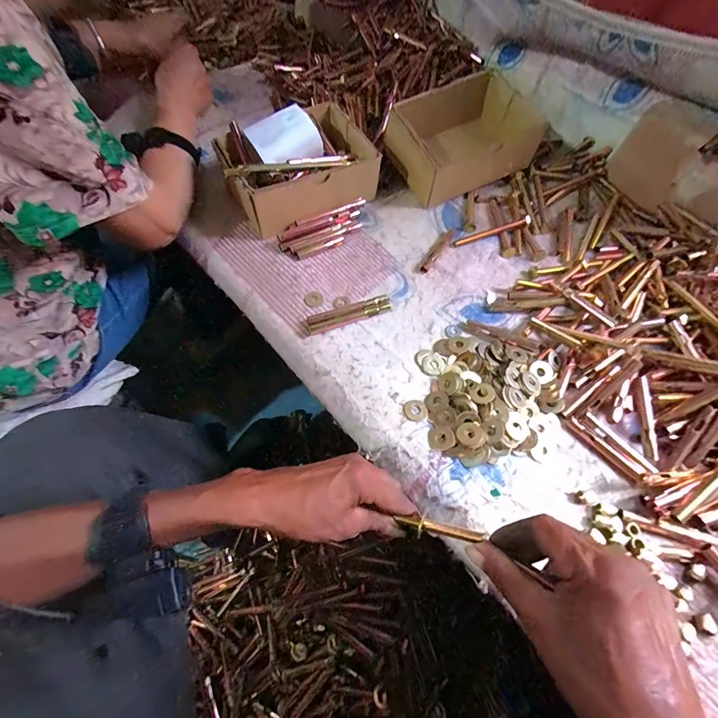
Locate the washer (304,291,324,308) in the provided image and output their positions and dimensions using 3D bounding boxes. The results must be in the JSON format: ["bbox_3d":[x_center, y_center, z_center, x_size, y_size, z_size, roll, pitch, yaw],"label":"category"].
[{"bbox_3d":[-0.056,-0.073,0.454,0.023,0.004,0.022,1,60,-1],"label":"washer"}]

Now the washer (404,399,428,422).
[{"bbox_3d":[0.060,0.054,0.393,0.025,0.004,0.025,1,60,-1],"label":"washer"}]

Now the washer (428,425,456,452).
[{"bbox_3d":[0.083,0.081,0.375,0.026,0.004,0.025,-6,67,14],"label":"washer"}]

